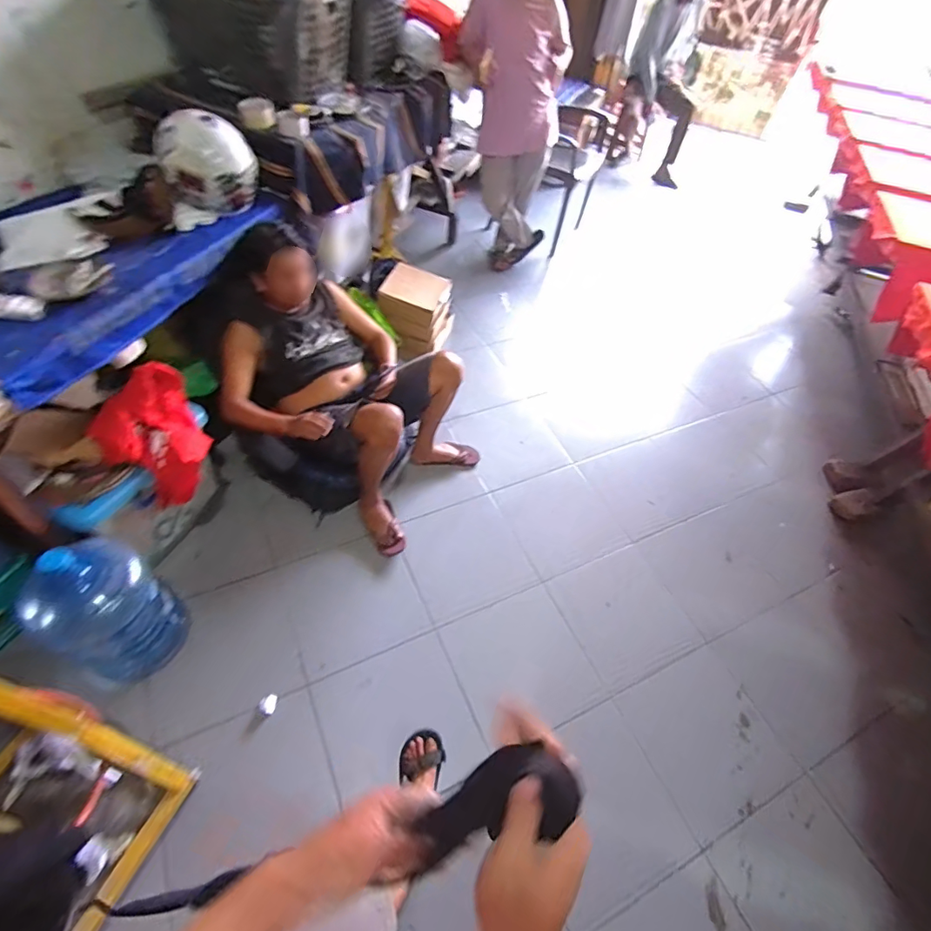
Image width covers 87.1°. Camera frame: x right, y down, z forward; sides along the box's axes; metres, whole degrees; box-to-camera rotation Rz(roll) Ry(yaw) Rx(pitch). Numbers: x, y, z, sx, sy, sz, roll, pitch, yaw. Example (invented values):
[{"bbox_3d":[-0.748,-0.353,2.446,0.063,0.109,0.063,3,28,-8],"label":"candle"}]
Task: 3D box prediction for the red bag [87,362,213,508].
[{"bbox_3d":[-0.867,-0.069,1.378,0.262,0.271,0.270,-30,62,-27],"label":"red bag"}]

